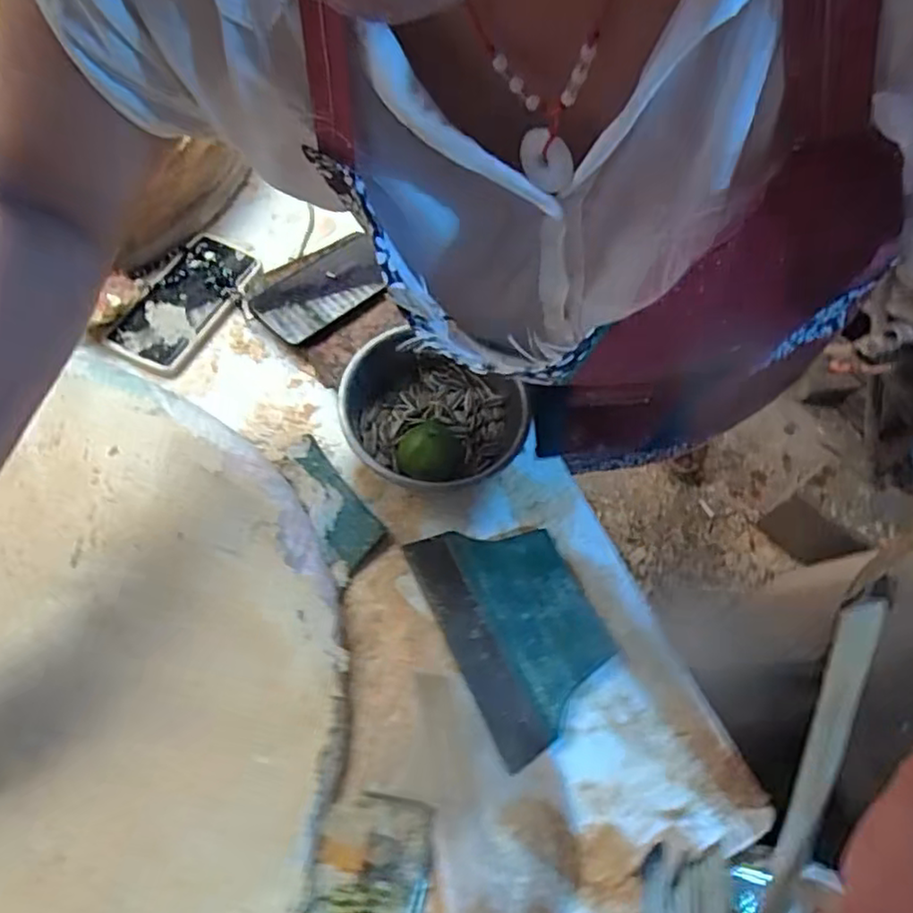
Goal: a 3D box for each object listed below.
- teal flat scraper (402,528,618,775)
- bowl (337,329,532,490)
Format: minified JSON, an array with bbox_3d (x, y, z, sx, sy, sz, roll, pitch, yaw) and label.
[{"bbox_3d":[0.050,0.136,0.559,0.122,0.013,0.186,-21,68,-17],"label":"teal flat scraper"},{"bbox_3d":[-0.020,-0.041,0.618,0.166,0.060,0.150,22,61,4],"label":"bowl"}]

